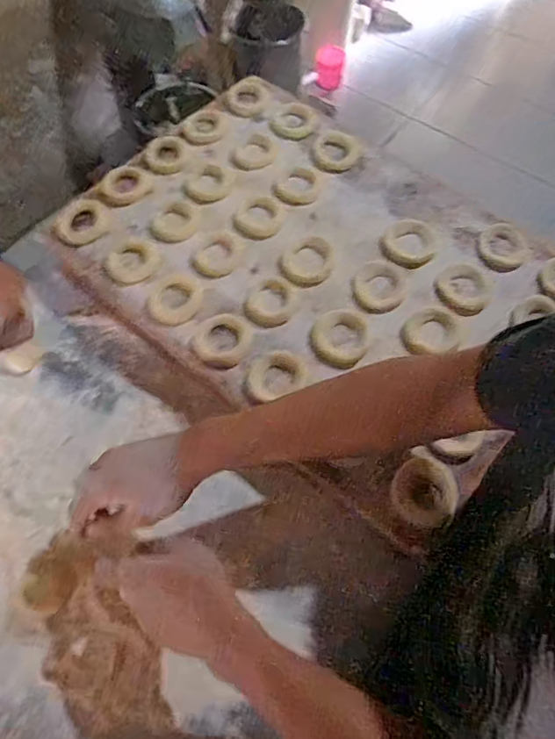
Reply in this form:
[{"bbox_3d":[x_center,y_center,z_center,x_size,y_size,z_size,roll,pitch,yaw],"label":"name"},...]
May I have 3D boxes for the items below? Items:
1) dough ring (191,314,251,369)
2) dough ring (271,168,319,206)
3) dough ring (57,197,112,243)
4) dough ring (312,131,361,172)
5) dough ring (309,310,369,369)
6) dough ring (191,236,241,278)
[{"bbox_3d":[-0.064,-0.034,0.594,0.064,0.010,0.063,0,63,0],"label":"dough ring"},{"bbox_3d":[0.029,-0.245,0.700,0.070,0.010,0.052,-42,71,-19],"label":"dough ring"},{"bbox_3d":[-0.252,-0.193,0.670,0.066,0.015,0.065,0,63,0],"label":"dough ring"},{"bbox_3d":[0.082,-0.309,0.731,0.065,0.015,0.072,15,64,7],"label":"dough ring"},{"bbox_3d":[0.073,-0.036,0.600,0.065,0.010,0.071,0,63,0],"label":"dough ring"},{"bbox_3d":[-0.077,-0.142,0.649,0.060,0.008,0.060,0,63,0],"label":"dough ring"}]

